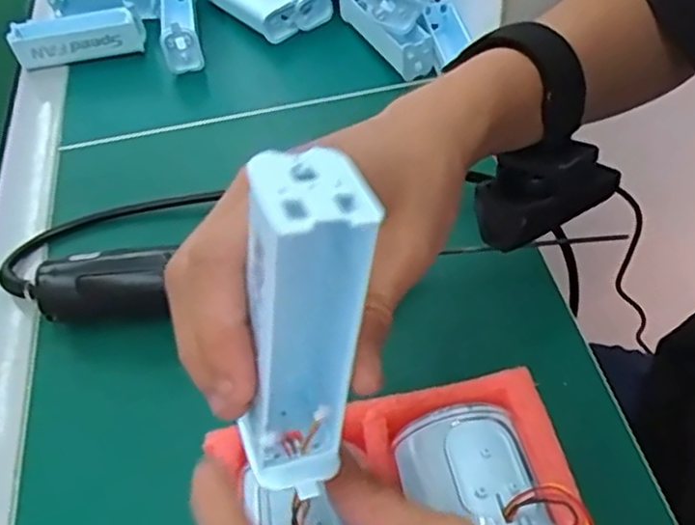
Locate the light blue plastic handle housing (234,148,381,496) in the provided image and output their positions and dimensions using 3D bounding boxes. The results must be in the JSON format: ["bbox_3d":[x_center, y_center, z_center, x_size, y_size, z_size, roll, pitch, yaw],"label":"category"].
[{"bbox_3d":[-0.013,0.023,0.184,0.033,0.100,0.030,4,33,-3],"label":"light blue plastic handle housing"}]

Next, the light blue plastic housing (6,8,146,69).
[{"bbox_3d":[-0.220,-0.182,0.560,0.100,0.044,0.020,-13,50,-4],"label":"light blue plastic housing"}]

